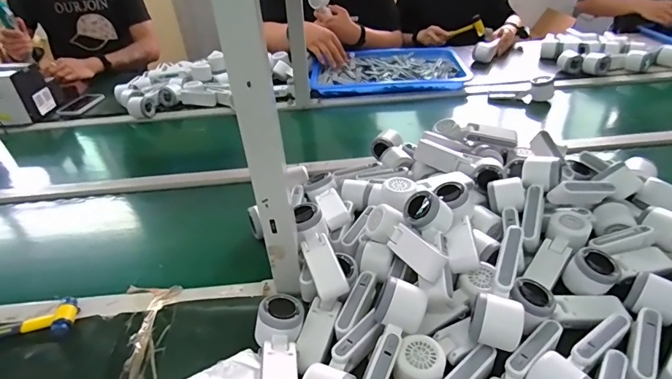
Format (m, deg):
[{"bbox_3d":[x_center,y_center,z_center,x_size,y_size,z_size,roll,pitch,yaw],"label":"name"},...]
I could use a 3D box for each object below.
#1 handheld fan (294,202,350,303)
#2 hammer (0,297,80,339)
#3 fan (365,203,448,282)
[{"bbox_3d":[-0.024,0.085,0.596,0.053,0.038,0.159,-20,52,8],"label":"handheld fan"},{"bbox_3d":[-0.504,0.206,0.595,0.245,0.024,0.055,-11,37,-9],"label":"hammer"},{"bbox_3d":[0.099,0.077,0.601,0.046,0.049,0.154,-25,42,-24],"label":"fan"}]

